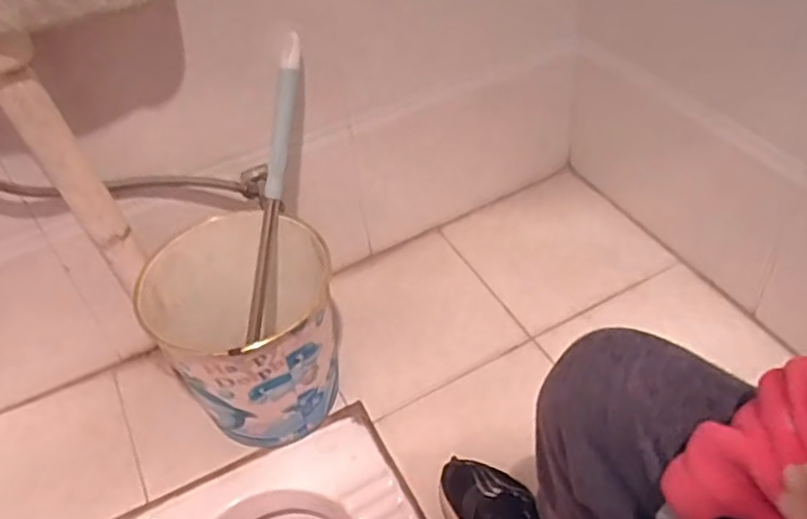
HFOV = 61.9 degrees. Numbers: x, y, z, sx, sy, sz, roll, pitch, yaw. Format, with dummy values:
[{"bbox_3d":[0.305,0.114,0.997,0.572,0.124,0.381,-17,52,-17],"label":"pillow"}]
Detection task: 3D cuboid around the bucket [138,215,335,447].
[{"bbox_3d":[-0.225,0.108,0.978,0.241,0.263,0.260,-3,44,3],"label":"bucket"}]

